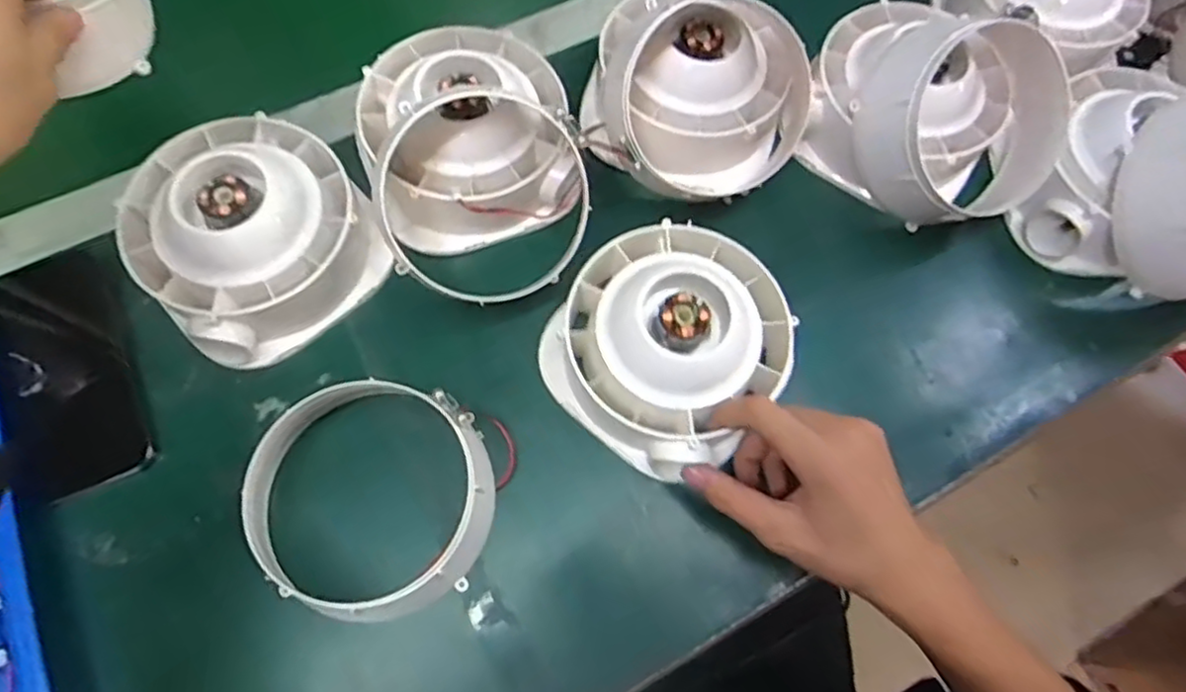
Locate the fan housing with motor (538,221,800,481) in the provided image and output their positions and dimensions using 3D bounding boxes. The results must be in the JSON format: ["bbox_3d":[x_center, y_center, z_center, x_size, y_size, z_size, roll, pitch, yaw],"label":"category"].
[{"bbox_3d":[0.046,-0.006,0.396,0.126,0.064,0.131,1,70,-3],"label":"fan housing with motor"}]

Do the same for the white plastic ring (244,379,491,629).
[{"bbox_3d":[-0.115,0.082,0.364,0.117,0.051,0.118,1,70,-3],"label":"white plastic ring"}]

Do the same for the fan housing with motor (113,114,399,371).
[{"bbox_3d":[-0.202,-0.067,0.408,0.130,0.068,0.148,-40,77,-15],"label":"fan housing with motor"}]

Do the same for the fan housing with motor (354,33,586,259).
[{"bbox_3d":[-0.077,-0.142,0.437,0.140,0.064,0.138,-7,70,-6],"label":"fan housing with motor"}]

